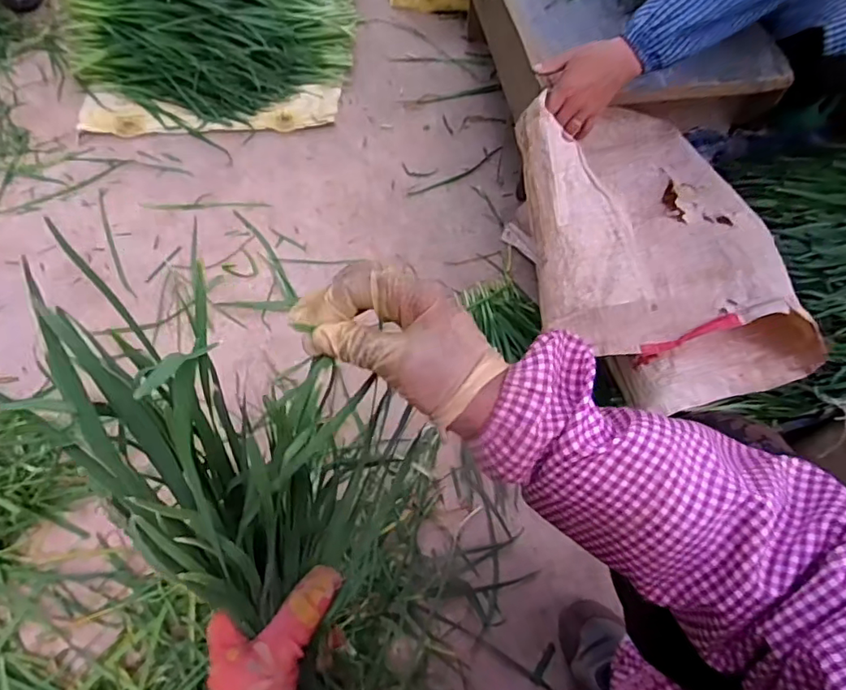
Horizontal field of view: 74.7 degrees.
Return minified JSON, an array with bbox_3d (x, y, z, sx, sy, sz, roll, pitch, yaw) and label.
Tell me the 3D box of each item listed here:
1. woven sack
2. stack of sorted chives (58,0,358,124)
[{"bbox_3d":[0.289,-0.168,0.744,0.320,0.157,0.492,-4,58,-4],"label":"woven sack"},{"bbox_3d":[-0.452,-0.752,1.207,0.587,0.180,0.544,10,58,5],"label":"stack of sorted chives"}]

